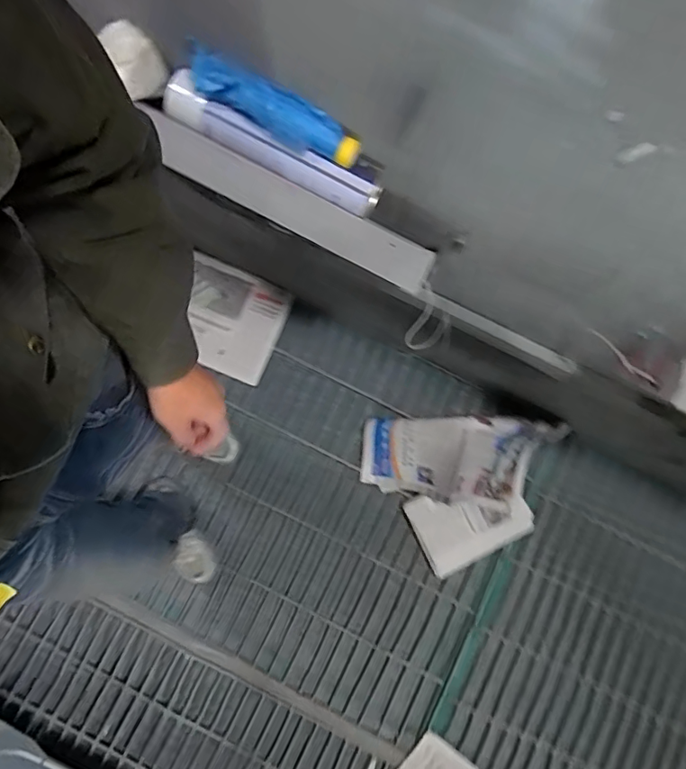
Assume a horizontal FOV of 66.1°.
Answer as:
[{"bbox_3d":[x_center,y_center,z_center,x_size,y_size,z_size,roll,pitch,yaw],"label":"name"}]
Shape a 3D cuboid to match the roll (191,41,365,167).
[{"bbox_3d":[-0.082,-0.325,0.628,0.215,0.052,0.033,26,80,-8],"label":"roll"}]

